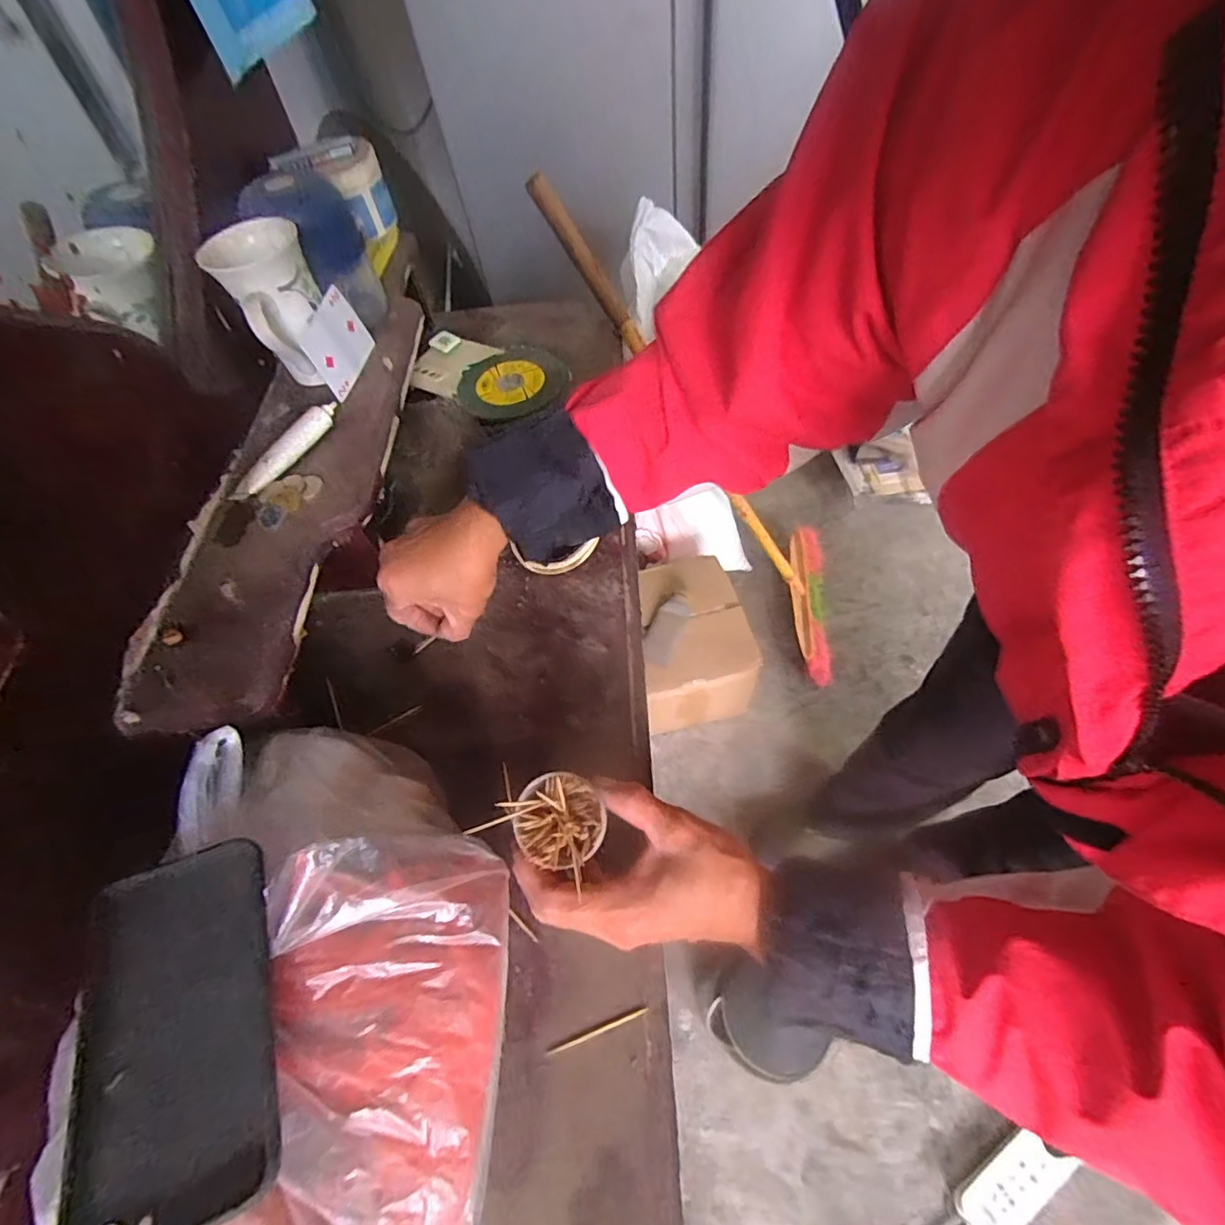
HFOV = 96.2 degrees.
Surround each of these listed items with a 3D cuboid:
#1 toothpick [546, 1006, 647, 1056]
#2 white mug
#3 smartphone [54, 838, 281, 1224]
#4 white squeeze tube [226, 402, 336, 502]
[{"bbox_3d":[-0.008,0.241,0.317,0.062,0.004,0.004,-19,59,-7],"label":"toothpick"},{"bbox_3d":[-0.271,-0.252,0.458,0.073,0.099,0.092,-36,61,-14],"label":"white mug"},{"bbox_3d":[-0.188,0.175,0.237,0.069,0.006,0.145,-14,51,-24],"label":"smartphone"},{"bbox_3d":[-0.255,-0.129,0.430,0.019,0.012,0.107,22,64,19],"label":"white squeeze tube"}]

